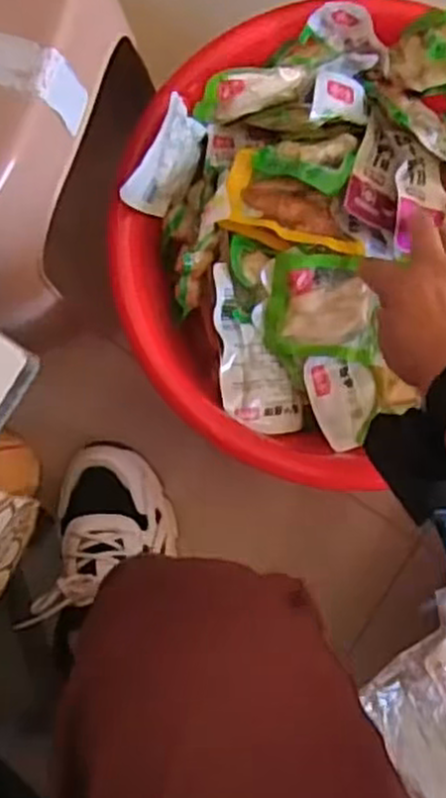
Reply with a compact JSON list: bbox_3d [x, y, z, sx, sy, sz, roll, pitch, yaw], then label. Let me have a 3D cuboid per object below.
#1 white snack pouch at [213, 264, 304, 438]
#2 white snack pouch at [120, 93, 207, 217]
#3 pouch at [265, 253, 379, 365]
[{"bbox_3d":[0.029,-0.038,0.599,0.070,0.010,0.128,-2,86,-28],"label":"white snack pouch"},{"bbox_3d":[-0.042,-0.176,0.577,0.021,0.082,0.090,28,88,1],"label":"white snack pouch"},{"bbox_3d":[0.078,-0.071,0.579,0.084,0.027,0.074,8,87,1],"label":"pouch"}]

